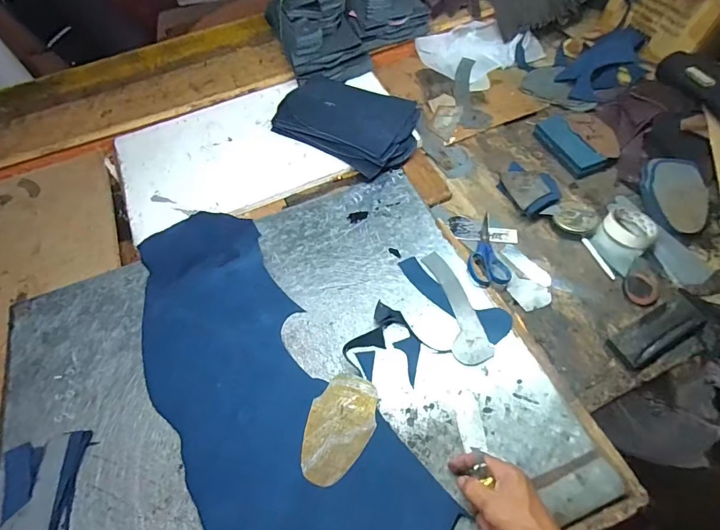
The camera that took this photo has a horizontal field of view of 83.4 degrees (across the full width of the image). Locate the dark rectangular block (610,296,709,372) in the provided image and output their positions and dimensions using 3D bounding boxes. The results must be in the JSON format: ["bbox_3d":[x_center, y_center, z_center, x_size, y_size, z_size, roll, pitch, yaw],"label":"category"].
[{"bbox_3d":[0.456,0.101,0.615,0.159,0.010,0.052,-26,58,-11],"label":"dark rectangular block"}]

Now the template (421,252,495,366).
[{"bbox_3d":[0.146,0.062,0.645,0.057,0.005,0.203,-17,57,-6],"label":"template"}]

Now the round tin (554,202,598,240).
[{"bbox_3d":[0.392,-0.082,0.730,0.071,0.022,0.066,-2,57,4],"label":"round tin"}]

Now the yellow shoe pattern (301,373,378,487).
[{"bbox_3d":[-0.028,0.224,0.559,0.088,0.004,0.145,10,57,10],"label":"yellow shoe pattern"}]

